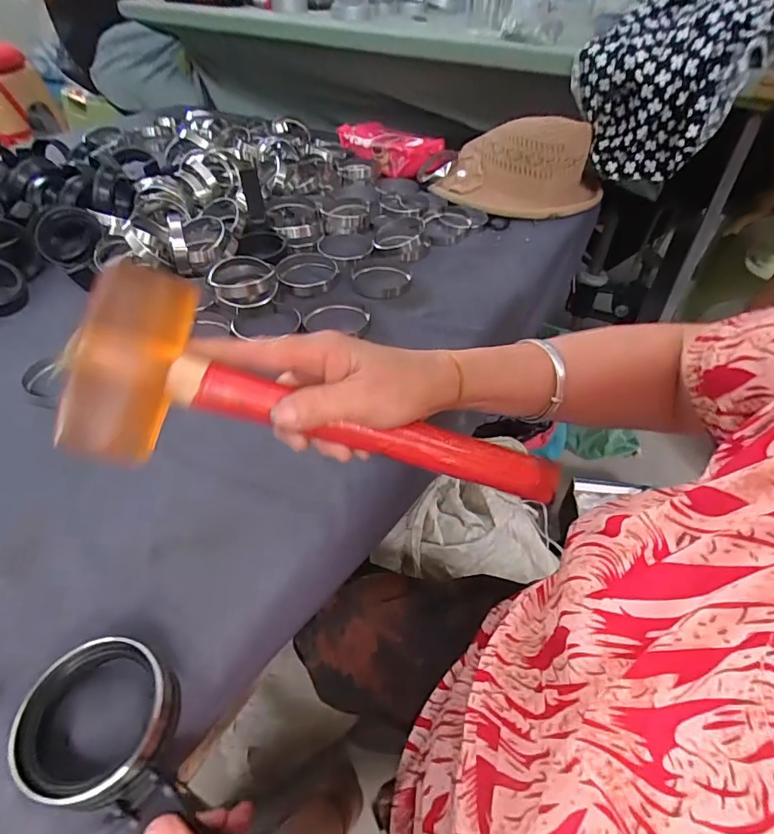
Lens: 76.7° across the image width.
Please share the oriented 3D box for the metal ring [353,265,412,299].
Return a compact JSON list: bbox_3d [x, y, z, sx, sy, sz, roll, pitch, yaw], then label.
[{"bbox_3d":[-0.005,-0.163,0.583,0.071,0.009,0.073,0,46,0],"label":"metal ring"}]

